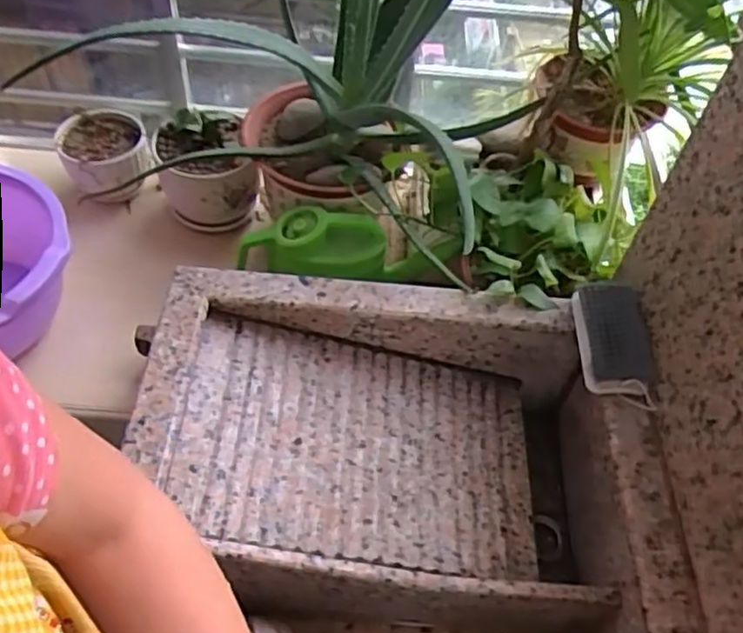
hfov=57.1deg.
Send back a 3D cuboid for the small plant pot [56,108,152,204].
[{"bbox_3d":[-0.447,-0.262,1.159,0.136,0.104,0.157,-20,57,-20],"label":"small plant pot"}]

